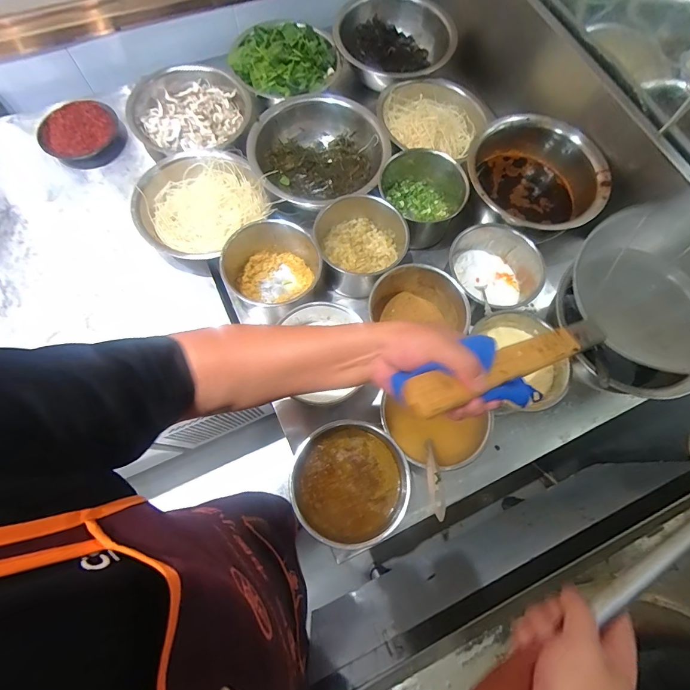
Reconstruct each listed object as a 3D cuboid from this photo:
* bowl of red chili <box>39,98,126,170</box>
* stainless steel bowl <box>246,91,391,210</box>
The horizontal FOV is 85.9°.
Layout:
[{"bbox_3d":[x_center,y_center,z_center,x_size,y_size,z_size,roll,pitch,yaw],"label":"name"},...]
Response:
[{"bbox_3d":[-0.583,-0.469,0.826,0.171,0.050,0.141,-9,72,-6],"label":"bowl of red chili"},{"bbox_3d":[-0.054,-0.397,0.790,0.283,0.088,0.274,-15,72,-8],"label":"stainless steel bowl"}]

